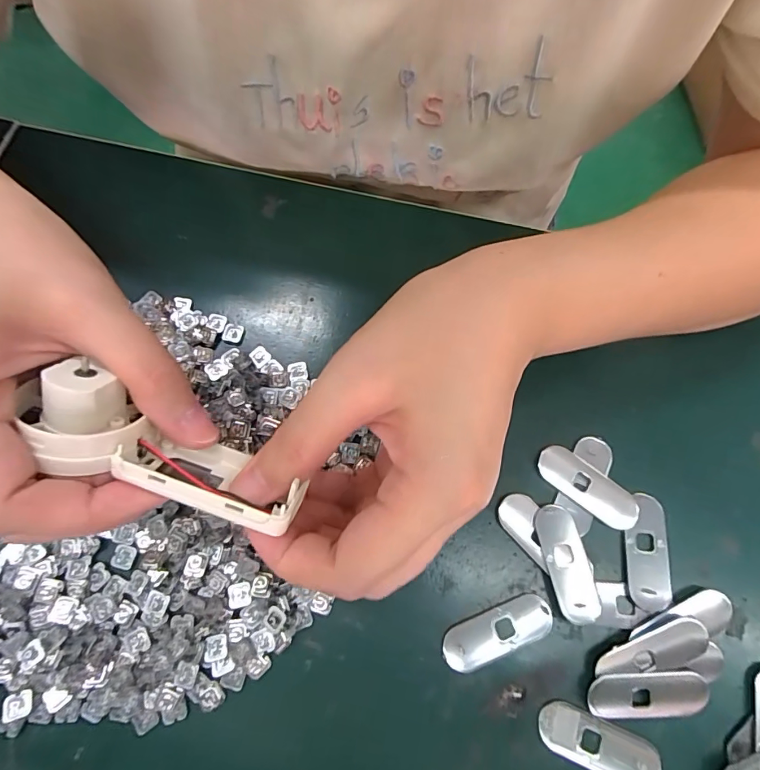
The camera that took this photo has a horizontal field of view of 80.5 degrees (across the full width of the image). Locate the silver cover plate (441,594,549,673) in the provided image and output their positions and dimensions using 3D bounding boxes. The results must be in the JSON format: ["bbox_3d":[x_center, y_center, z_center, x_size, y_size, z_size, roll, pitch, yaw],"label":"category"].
[{"bbox_3d":[0.053,0.111,0.200,0.051,0.004,0.018,-23,74,-7],"label":"silver cover plate"}]

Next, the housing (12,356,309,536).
[{"bbox_3d":[-0.068,0.024,0.144,0.085,0.023,0.030,26,75,-5],"label":"housing"}]

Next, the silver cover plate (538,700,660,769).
[{"bbox_3d":[0.091,0.150,0.187,0.049,0.004,0.020,22,74,7],"label":"silver cover plate"}]

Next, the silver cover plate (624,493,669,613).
[{"bbox_3d":[0.124,0.077,0.207,0.017,0.004,0.050,6,73,2],"label":"silver cover plate"}]

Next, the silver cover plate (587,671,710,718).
[{"bbox_3d":[0.114,0.131,0.191,0.049,0.006,0.017,-3,73,-1],"label":"silver cover plate"}]

